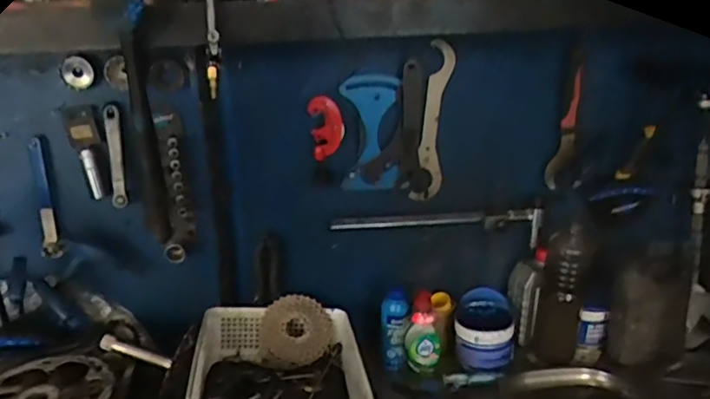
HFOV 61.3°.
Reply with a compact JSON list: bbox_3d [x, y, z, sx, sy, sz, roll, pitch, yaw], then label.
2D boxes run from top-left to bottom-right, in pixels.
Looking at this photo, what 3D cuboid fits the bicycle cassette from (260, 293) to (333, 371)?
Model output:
[{"bbox_3d":[-0.103,0.229,1.044,0.128,0.123,0.049,-4,-22,-14],"label":"bicycle cassette"}]

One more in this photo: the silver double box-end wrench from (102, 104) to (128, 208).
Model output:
[{"bbox_3d":[-0.374,-0.066,0.936,0.027,0.158,0.007,2,10,15],"label":"silver double box-end wrench"}]

